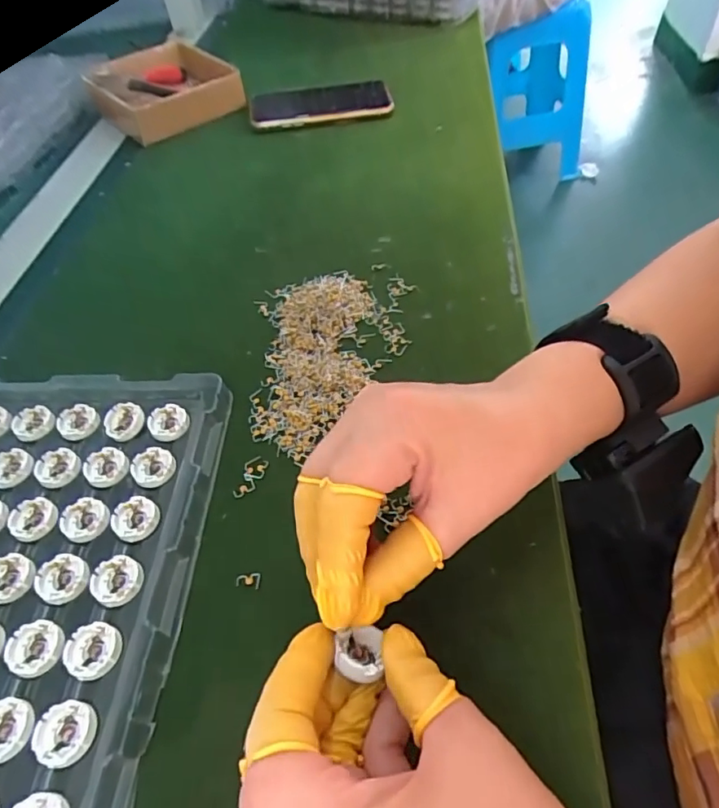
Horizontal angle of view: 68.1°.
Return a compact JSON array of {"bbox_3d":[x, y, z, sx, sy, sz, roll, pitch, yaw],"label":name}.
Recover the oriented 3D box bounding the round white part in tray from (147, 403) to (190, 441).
[{"bbox_3d":[-0.113,0.010,0.315,0.023,0.006,0.023,-1,51,2],"label":"round white part in tray"}]

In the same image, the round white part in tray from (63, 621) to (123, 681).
[{"bbox_3d":[-0.118,0.109,0.236,0.024,0.004,0.023,-1,51,2],"label":"round white part in tray"}]

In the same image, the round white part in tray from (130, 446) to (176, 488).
[{"bbox_3d":[-0.114,0.034,0.295,0.024,0.004,0.023,-6,51,-2],"label":"round white part in tray"}]

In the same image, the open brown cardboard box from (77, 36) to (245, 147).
[{"bbox_3d":[-0.216,-0.351,0.592,0.129,0.038,0.150,-37,56,-20],"label":"open brown cardboard box"}]

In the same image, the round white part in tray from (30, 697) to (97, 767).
[{"bbox_3d":[-0.120,0.133,0.215,0.023,0.004,0.023,-1,51,2],"label":"round white part in tray"}]

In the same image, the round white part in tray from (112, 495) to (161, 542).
[{"bbox_3d":[-0.116,0.059,0.276,0.023,0.004,0.023,-1,51,2],"label":"round white part in tray"}]

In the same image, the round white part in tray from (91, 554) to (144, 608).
[{"bbox_3d":[-0.117,0.084,0.255,0.023,0.004,0.024,-1,51,2],"label":"round white part in tray"}]

